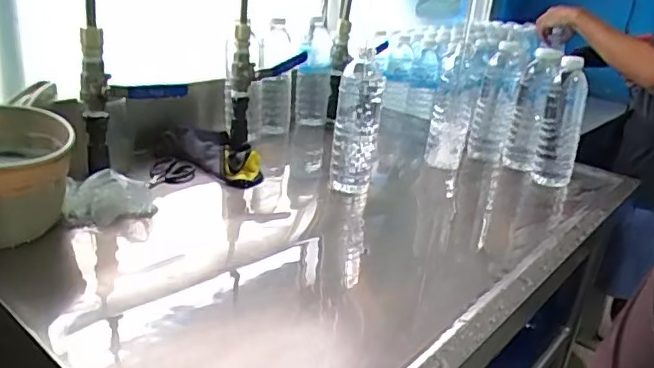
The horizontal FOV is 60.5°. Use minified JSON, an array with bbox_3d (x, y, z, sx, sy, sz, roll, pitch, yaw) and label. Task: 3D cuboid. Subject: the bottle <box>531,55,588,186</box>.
[{"bbox_3d":[0.376,-0.099,0.898,0.065,0.197,0.053,13,23,18],"label":"bottle"}]

